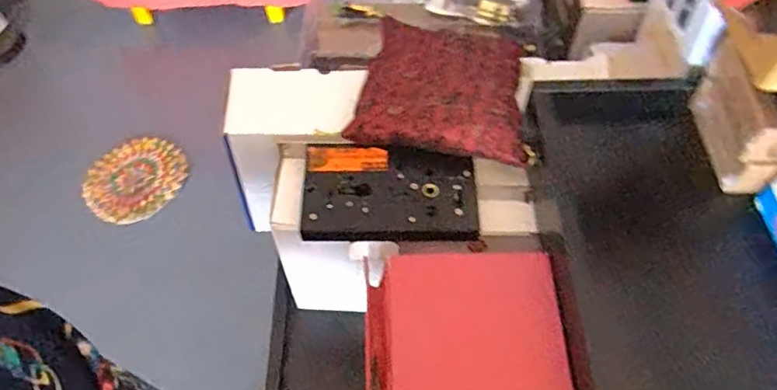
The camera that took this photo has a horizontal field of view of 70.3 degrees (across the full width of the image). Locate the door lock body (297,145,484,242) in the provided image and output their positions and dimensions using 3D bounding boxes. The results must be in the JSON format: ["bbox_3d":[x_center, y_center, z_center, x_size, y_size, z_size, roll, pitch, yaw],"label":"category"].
[{"bbox_3d":[0.001,-0.003,0.561,0.170,0.026,0.097,-2,57,2],"label":"door lock body"}]

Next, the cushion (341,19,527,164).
[{"bbox_3d":[0.061,-0.129,0.600,0.170,0.048,0.185,6,58,7],"label":"cushion"}]

